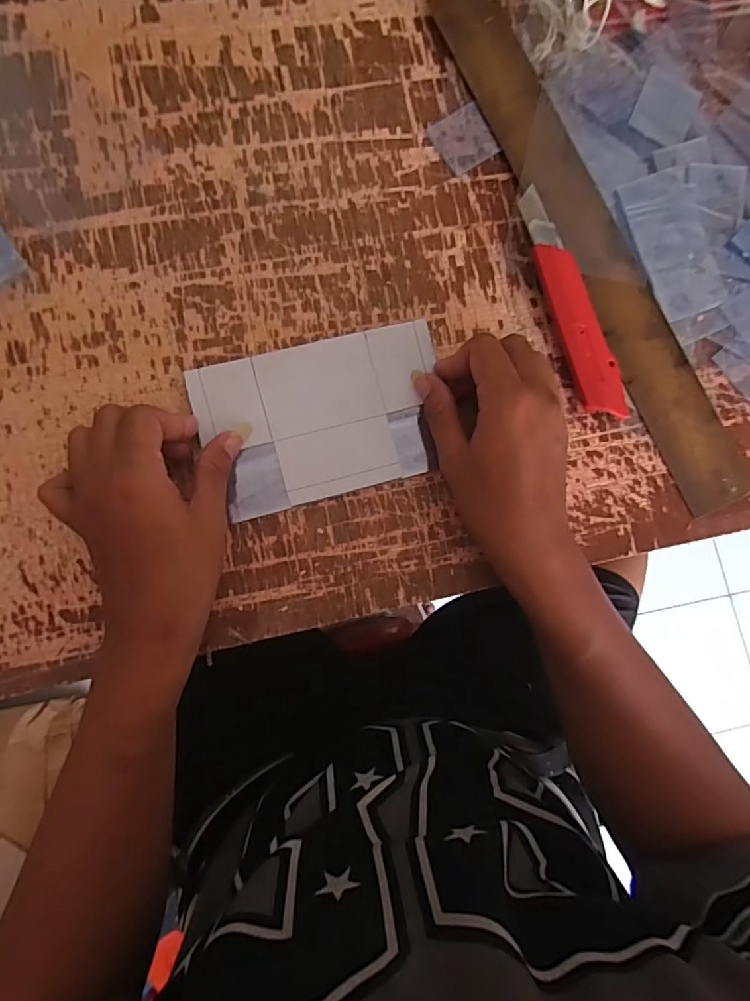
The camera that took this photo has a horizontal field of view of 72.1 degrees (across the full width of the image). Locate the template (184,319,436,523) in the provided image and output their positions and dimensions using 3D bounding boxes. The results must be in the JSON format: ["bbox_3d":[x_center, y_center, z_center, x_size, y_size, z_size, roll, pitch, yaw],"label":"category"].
[{"bbox_3d":[-0.033,-0.056,0.353,0.161,0.006,0.104,-15,88,-7],"label":"template"}]

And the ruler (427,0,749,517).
[{"bbox_3d":[0.158,-0.198,0.381,0.054,0.010,0.432,-24,86,2],"label":"ruler"}]

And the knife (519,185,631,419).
[{"bbox_3d":[0.138,-0.140,0.366,0.031,0.014,0.171,-19,84,-7],"label":"knife"}]

